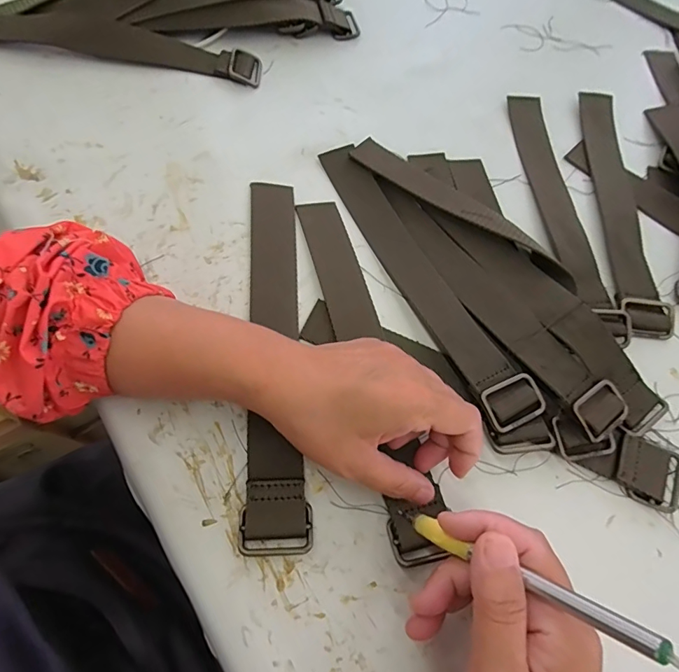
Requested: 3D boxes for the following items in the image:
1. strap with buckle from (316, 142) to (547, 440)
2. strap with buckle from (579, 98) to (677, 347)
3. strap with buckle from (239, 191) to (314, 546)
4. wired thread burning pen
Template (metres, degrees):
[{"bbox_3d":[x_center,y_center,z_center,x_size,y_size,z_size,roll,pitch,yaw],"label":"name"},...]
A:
[{"bbox_3d":[0.062,-0.053,0.345,0.039,0.015,0.270,-23,70,-14],"label":"strap with buckle"},{"bbox_3d":[0.253,-0.124,0.404,0.041,0.009,0.270,4,66,-2],"label":"strap with buckle"},{"bbox_3d":[-0.044,0.003,0.314,0.040,0.009,0.271,-1,67,-5],"label":"strap with buckle"},{"bbox_3d":[0.077,0.110,0.212,0.009,0.138,0.011,48,65,-28],"label":"wired thread burning pen"}]

